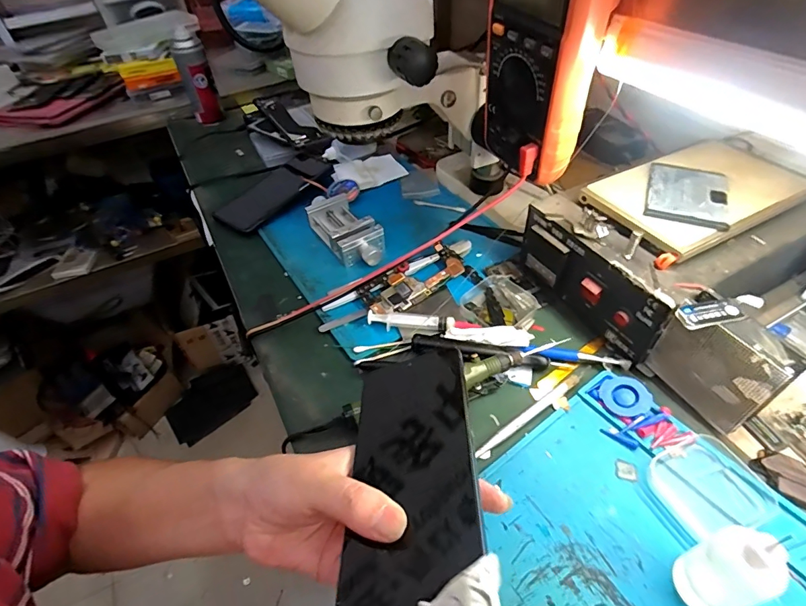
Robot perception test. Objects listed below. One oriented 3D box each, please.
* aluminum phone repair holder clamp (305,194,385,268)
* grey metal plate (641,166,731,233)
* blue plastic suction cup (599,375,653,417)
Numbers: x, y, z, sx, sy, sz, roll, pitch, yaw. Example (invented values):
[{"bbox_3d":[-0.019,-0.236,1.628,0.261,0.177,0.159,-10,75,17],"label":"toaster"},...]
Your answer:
[{"bbox_3d":[-0.069,-0.090,0.534,0.057,0.030,0.143,-28,50,-20],"label":"aluminum phone repair holder clamp"},{"bbox_3d":[0.256,-0.100,0.394,0.064,0.007,0.092,16,50,20],"label":"grey metal plate"},{"bbox_3d":[0.185,0.077,0.363,0.034,0.010,0.038,-33,52,-24],"label":"blue plastic suction cup"}]

